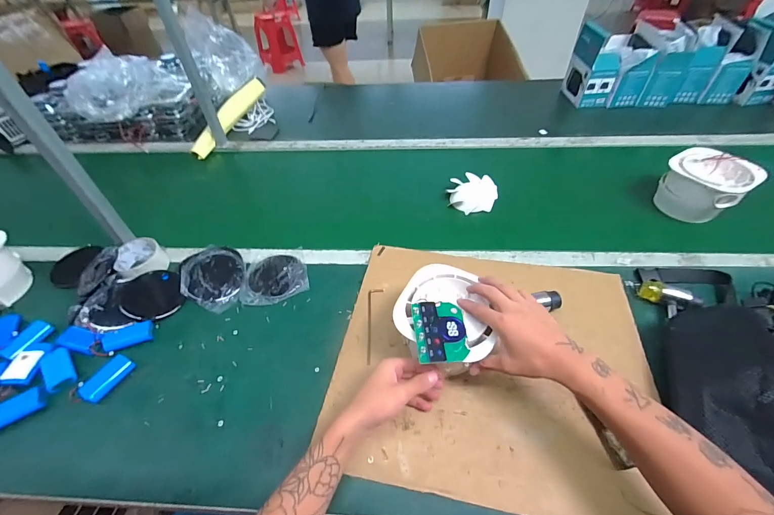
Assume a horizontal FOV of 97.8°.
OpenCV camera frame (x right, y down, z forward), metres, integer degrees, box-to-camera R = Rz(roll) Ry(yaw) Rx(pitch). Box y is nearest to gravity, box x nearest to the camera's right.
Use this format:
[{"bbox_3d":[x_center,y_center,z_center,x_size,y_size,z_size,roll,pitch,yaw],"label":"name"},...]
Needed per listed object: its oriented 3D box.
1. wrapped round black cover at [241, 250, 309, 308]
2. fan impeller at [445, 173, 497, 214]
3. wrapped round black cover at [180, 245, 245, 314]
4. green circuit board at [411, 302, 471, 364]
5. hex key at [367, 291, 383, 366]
[{"bbox_3d":[-0.214,0.031,0.643,0.119,0.010,0.125,-2,48,2],"label":"wrapped round black cover"},{"bbox_3d":[0.196,-0.148,0.768,0.105,0.034,0.100,-2,48,2],"label":"fan impeller"},{"bbox_3d":[-0.326,0.037,0.634,0.107,0.027,0.140,-17,49,-11],"label":"wrapped round black cover"},{"bbox_3d":[0.068,0.094,0.434,0.065,0.015,0.081,-6,48,-1],"label":"green circuit board"},{"bbox_3d":[-0.021,0.109,0.558,0.025,0.004,0.138,-1,48,3],"label":"hex key"}]

